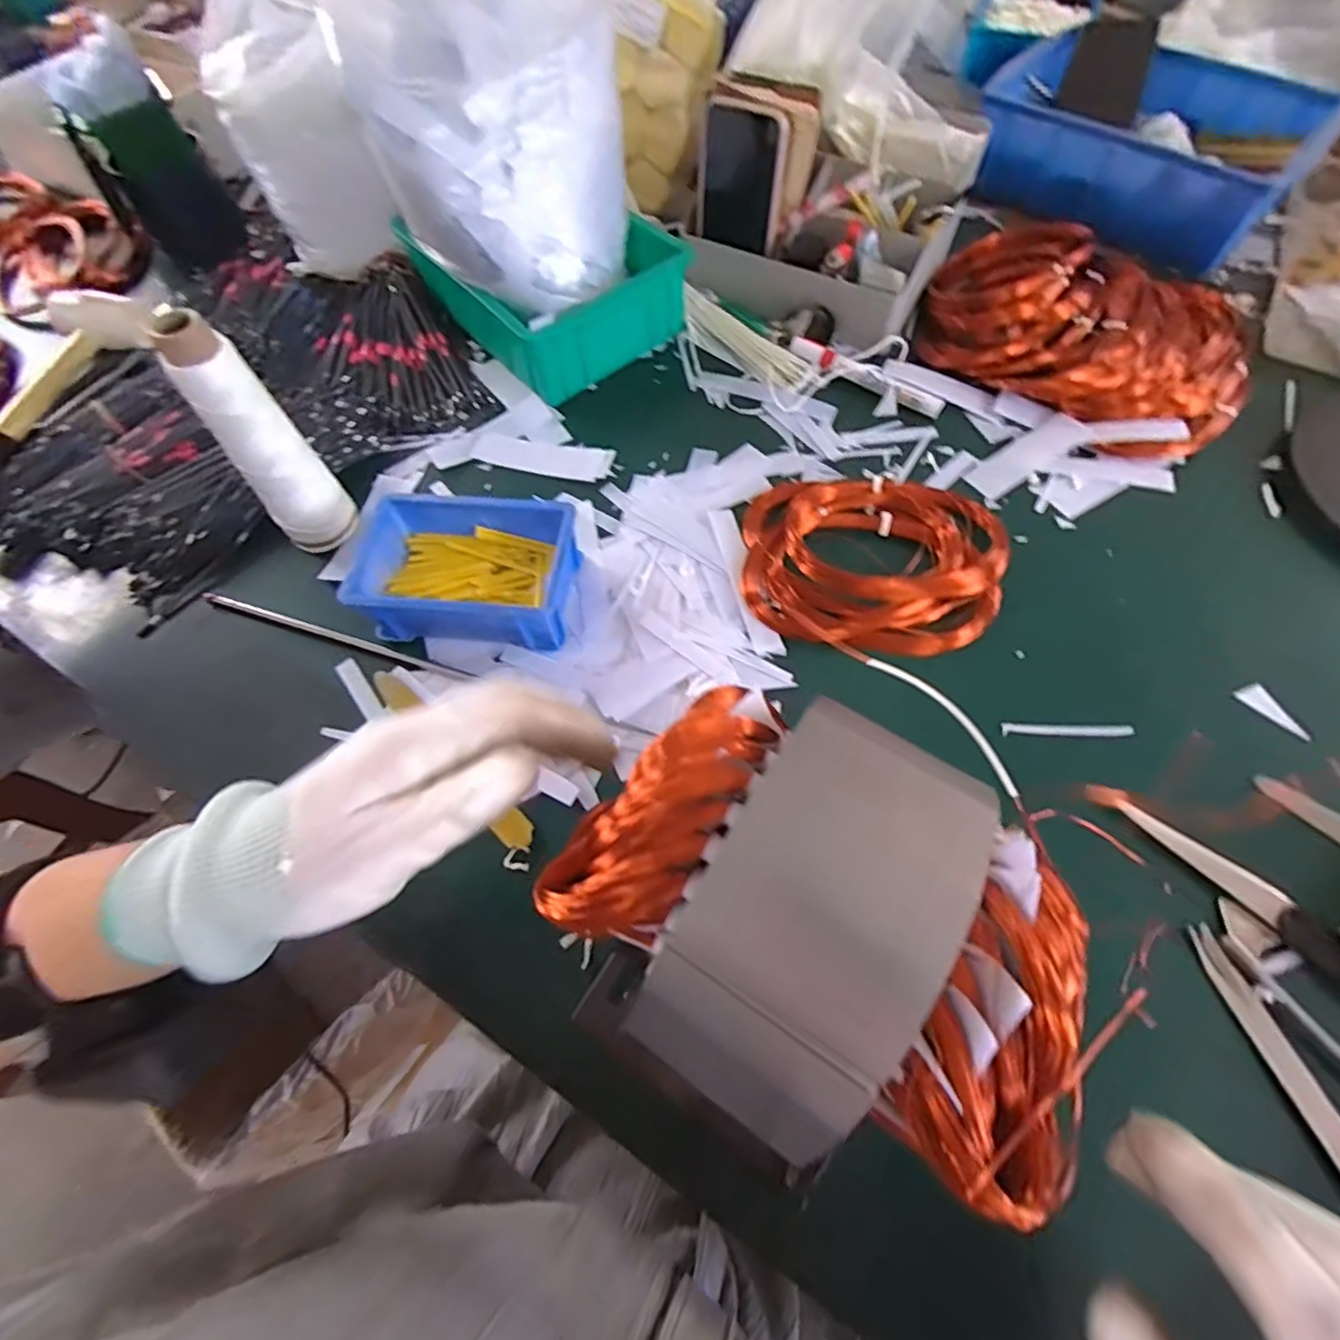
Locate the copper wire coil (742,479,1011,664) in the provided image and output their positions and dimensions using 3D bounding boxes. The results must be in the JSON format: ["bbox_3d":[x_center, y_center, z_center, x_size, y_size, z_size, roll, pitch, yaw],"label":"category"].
[{"bbox_3d":[0.150,-0.083,0.462,0.182,0.027,0.148,-4,64,0],"label":"copper wire coil"}]

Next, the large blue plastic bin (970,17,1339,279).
[{"bbox_3d":[0.495,-0.555,0.659,0.293,0.075,0.231,38,71,18],"label":"large blue plastic bin"}]

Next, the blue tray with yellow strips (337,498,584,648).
[{"bbox_3d":[-0.142,-0.072,0.453,0.144,0.057,0.105,6,64,5],"label":"blue tray with yellow strips"}]

